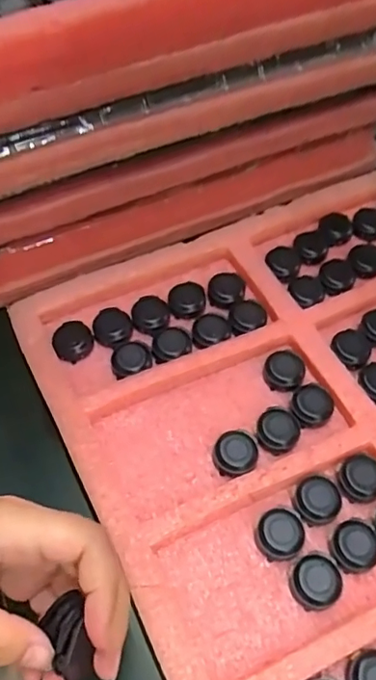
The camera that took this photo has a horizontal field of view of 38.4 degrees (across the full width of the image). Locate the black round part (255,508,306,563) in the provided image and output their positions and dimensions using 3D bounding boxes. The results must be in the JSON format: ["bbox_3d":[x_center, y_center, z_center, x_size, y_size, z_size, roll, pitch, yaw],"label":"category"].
[{"bbox_3d":[0.056,0.119,0.329,0.029,0.012,0.028,2,56,-3],"label":"black round part"}]

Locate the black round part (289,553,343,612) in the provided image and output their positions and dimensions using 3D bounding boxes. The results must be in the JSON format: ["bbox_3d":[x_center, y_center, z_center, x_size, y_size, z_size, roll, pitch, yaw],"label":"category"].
[{"bbox_3d":[0.075,0.142,0.316,0.029,0.011,0.028,2,56,-3],"label":"black round part"}]

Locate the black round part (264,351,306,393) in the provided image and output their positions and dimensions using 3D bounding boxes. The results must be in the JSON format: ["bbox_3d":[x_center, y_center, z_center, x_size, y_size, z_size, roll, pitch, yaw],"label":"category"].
[{"bbox_3d":[0.069,0.022,0.389,0.029,0.009,0.029,2,56,-3],"label":"black round part"}]

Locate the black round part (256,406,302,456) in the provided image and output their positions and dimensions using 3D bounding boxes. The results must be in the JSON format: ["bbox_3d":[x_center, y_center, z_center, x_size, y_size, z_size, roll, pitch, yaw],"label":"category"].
[{"bbox_3d":[0.062,0.060,0.365,0.029,0.011,0.032,24,58,12],"label":"black round part"}]

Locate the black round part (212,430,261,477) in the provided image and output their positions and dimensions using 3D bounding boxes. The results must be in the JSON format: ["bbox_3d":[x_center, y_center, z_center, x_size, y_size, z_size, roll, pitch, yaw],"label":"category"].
[{"bbox_3d":[0.032,0.074,0.356,0.029,0.010,0.030,2,56,-3],"label":"black round part"}]

